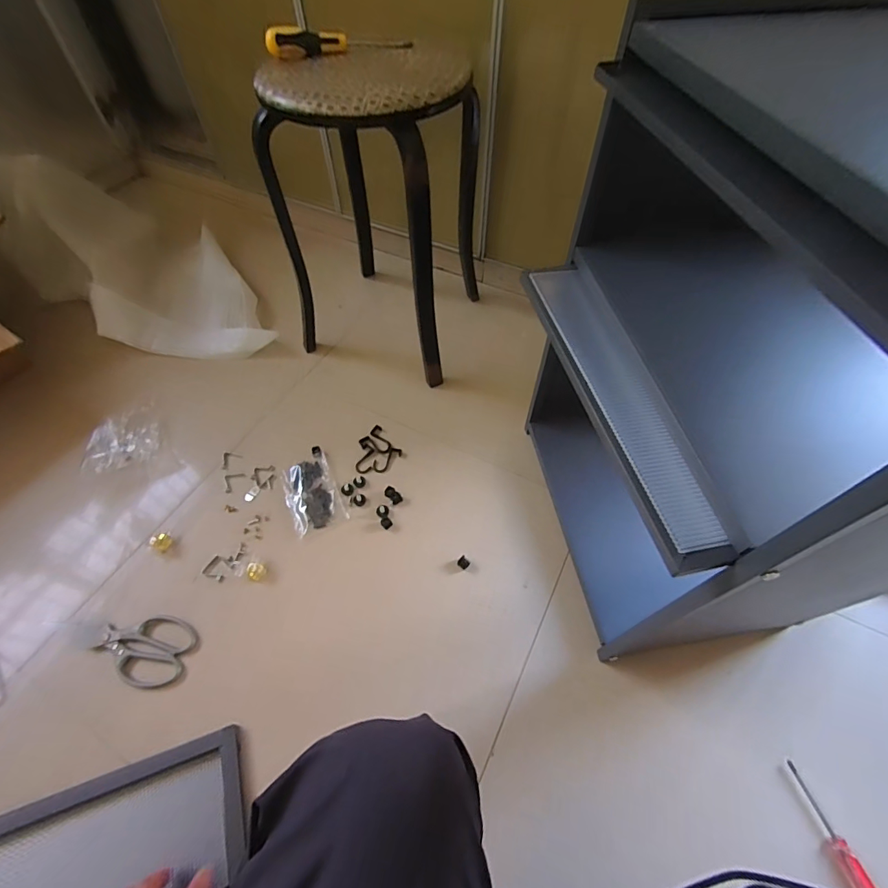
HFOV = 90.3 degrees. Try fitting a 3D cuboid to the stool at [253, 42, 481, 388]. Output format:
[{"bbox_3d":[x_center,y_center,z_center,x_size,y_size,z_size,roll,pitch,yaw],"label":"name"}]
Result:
[{"bbox_3d":[-0.114,-0.391,0.790,0.297,0.471,0.286,14,56,10],"label":"stool"}]

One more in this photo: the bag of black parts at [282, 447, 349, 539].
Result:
[{"bbox_3d":[-0.227,0.077,0.746,0.082,0.009,0.144,-23,58,-15],"label":"bag of black parts"}]

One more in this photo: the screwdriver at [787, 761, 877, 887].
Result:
[{"bbox_3d":[0.433,0.438,0.491,0.024,0.020,0.136,-12,48,-3],"label":"screwdriver"}]

